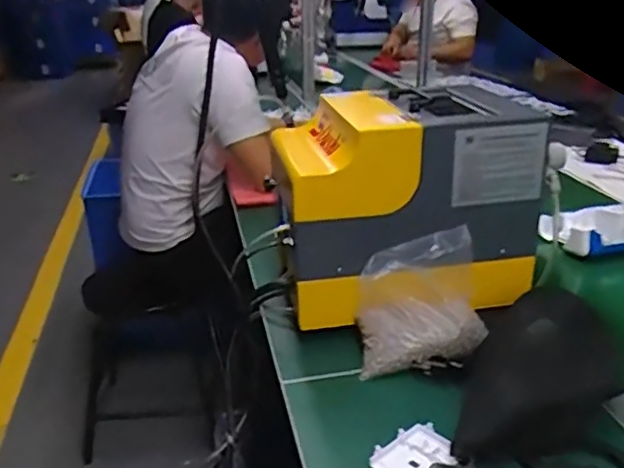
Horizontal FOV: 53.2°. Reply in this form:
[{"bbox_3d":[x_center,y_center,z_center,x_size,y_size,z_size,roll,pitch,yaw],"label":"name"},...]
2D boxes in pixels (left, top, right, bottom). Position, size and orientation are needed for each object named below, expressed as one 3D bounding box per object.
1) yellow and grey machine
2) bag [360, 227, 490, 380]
[{"bbox_3d":[0.133,-0.047,0.883,0.339,0.266,0.217,-5,24,-8],"label":"yellow and grey machine"},{"bbox_3d":[0.140,0.087,0.788,0.161,0.131,0.102,-4,24,-6],"label":"bag"}]

